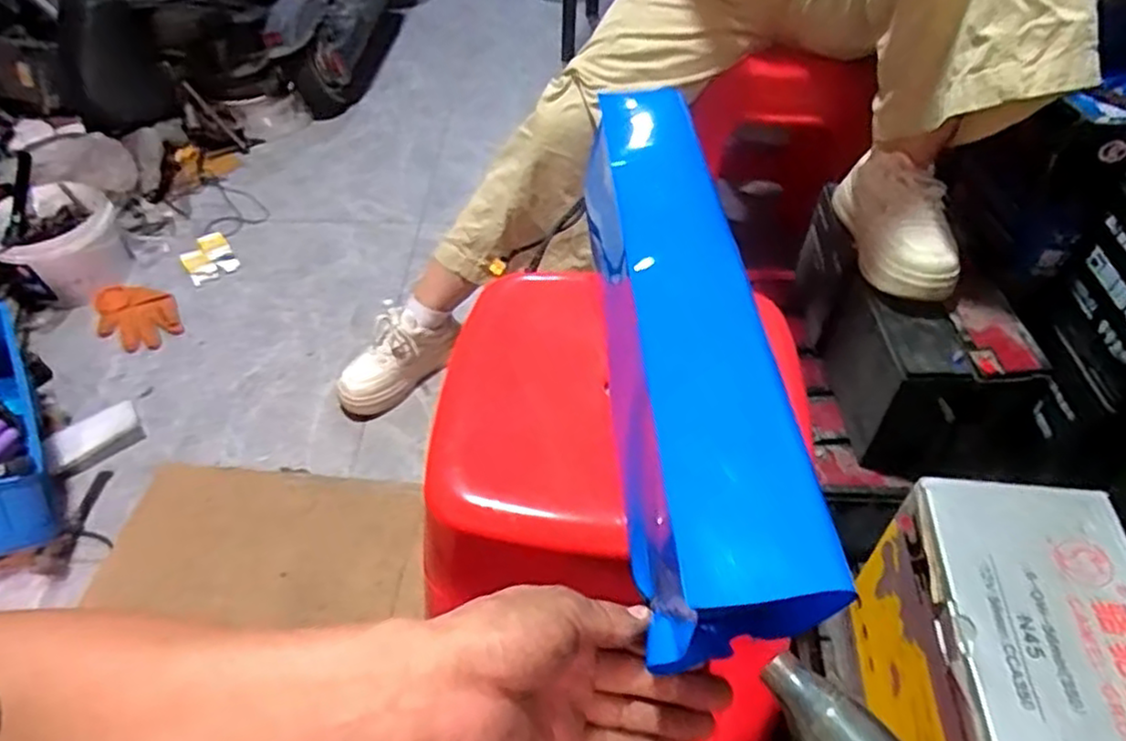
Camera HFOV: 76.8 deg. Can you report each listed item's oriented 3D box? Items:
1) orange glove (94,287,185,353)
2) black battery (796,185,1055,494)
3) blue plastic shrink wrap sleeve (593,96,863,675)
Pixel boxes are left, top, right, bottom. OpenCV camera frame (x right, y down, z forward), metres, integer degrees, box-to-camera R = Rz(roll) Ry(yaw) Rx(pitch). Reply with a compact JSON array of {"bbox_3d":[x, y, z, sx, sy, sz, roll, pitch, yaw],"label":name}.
[{"bbox_3d":[-0.784,-0.102,1.310,0.134,0.024,0.182,-21,51,-19],"label":"orange glove"},{"bbox_3d":[0.420,-0.068,0.917,0.170,0.162,0.373,-4,47,-4],"label":"black battery"},{"bbox_3d":[0.080,-0.025,0.497,0.082,0.135,0.446,-1,46,0],"label":"blue plastic shrink wrap sleeve"}]

